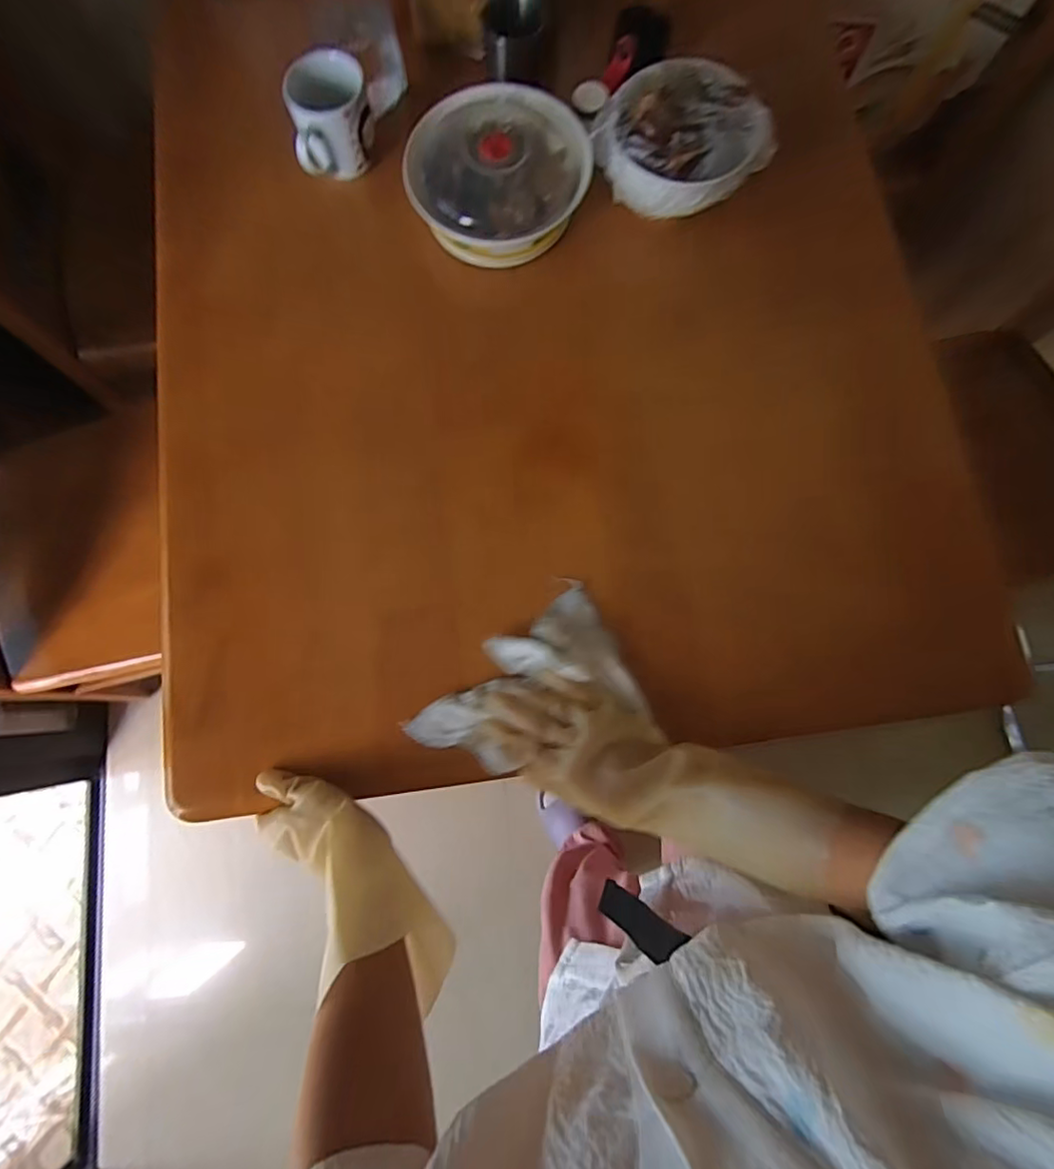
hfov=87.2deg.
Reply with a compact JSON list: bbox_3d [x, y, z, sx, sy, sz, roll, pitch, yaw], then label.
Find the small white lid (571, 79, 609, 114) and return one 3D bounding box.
[{"bbox_3d":[0.069,-0.526,0.599,0.038,0.005,0.047,-8,76,13],"label":"small white lid"}]

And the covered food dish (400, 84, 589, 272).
[{"bbox_3d":[-0.032,-0.455,0.607,0.190,0.081,0.177,0,79,1],"label":"covered food dish"}]

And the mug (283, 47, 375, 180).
[{"bbox_3d":[-0.208,-0.500,0.604,0.087,0.086,0.087,-11,79,-1],"label":"mug"}]

